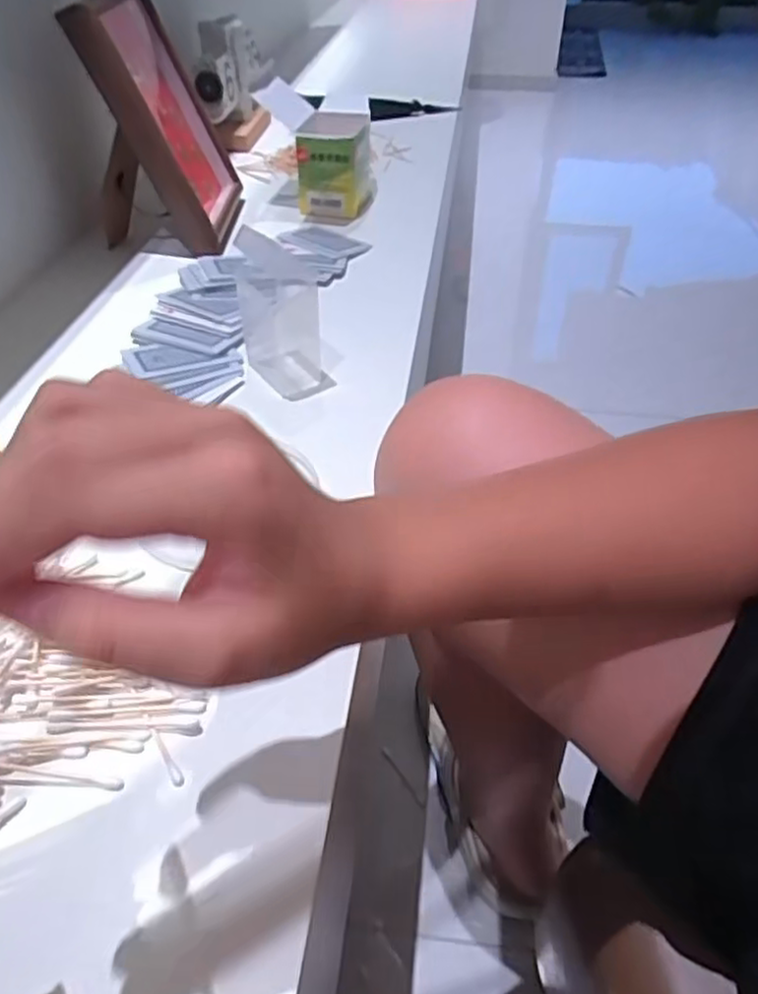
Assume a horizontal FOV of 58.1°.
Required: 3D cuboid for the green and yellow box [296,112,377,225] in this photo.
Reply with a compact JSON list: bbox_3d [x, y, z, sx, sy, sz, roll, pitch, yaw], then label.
[{"bbox_3d":[-0.049,-0.384,0.787,0.073,0.088,0.121,5,44,5],"label":"green and yellow box"}]

